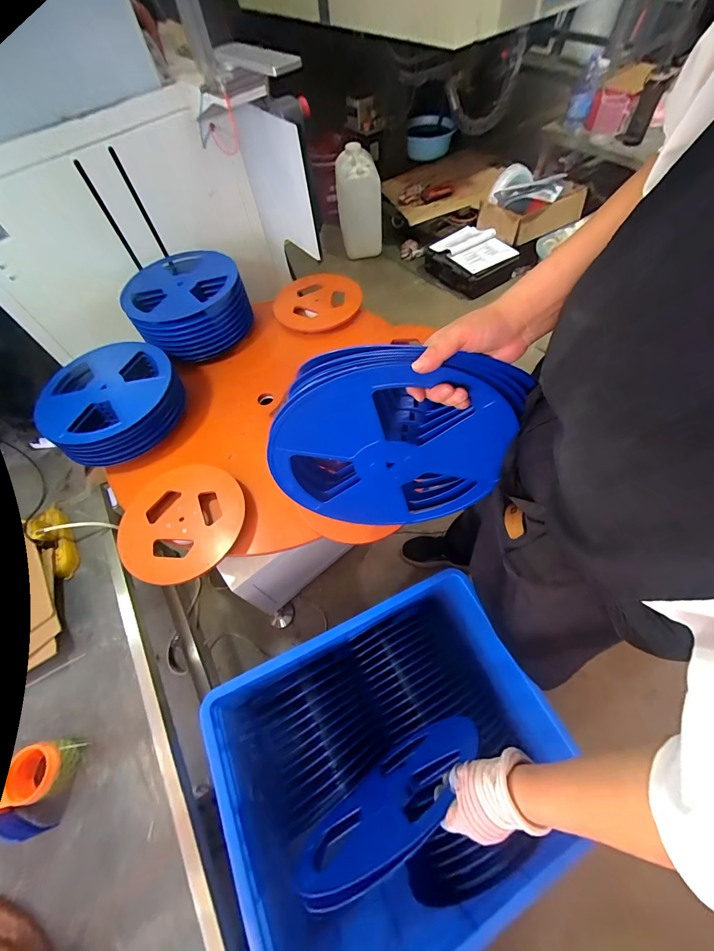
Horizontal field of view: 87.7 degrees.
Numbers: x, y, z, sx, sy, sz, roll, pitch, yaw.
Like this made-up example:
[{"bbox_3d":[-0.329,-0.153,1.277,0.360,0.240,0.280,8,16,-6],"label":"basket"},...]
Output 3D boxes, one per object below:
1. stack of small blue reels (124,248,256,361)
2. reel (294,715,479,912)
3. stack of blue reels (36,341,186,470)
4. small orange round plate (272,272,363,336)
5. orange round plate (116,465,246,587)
[{"bbox_3d":[-0.510,-0.513,1.108,0.316,0.160,0.322,-35,63,-15],"label":"stack of small blue reels"},{"bbox_3d":[0.051,0.482,0.557,0.314,0.316,0.025,-33,73,-18],"label":"reel"},{"bbox_3d":[-0.604,-0.197,0.926,0.309,0.105,0.292,-36,63,-16],"label":"stack of blue reels"},{"bbox_3d":[-0.121,-0.541,1.146,0.266,0.031,0.221,-16,59,-5],"label":"small orange round plate"},{"bbox_3d":[-0.386,0.094,0.805,0.268,0.025,0.262,-3,58,6],"label":"orange round plate"}]

